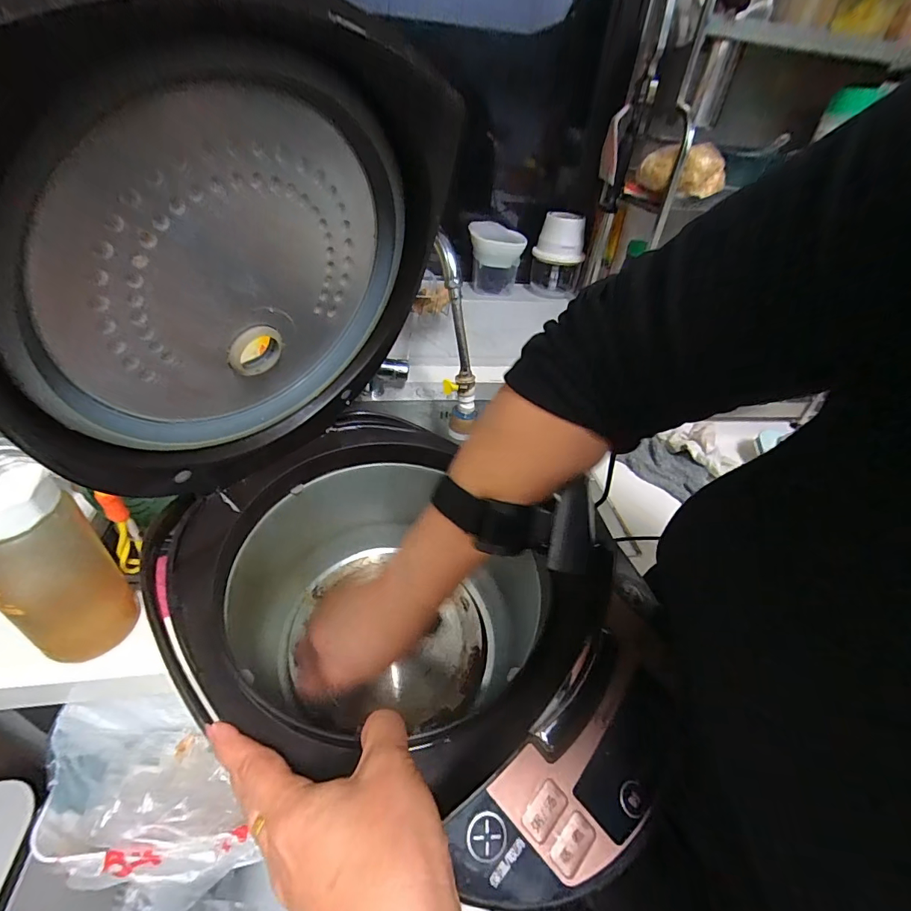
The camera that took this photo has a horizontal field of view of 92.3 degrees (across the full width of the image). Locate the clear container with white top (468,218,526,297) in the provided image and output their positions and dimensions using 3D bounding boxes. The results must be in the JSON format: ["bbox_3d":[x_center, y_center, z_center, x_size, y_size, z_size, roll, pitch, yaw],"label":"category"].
[{"bbox_3d":[0.077,-0.382,0.868,0.105,0.129,0.095,3,38,-4],"label":"clear container with white top"}]

